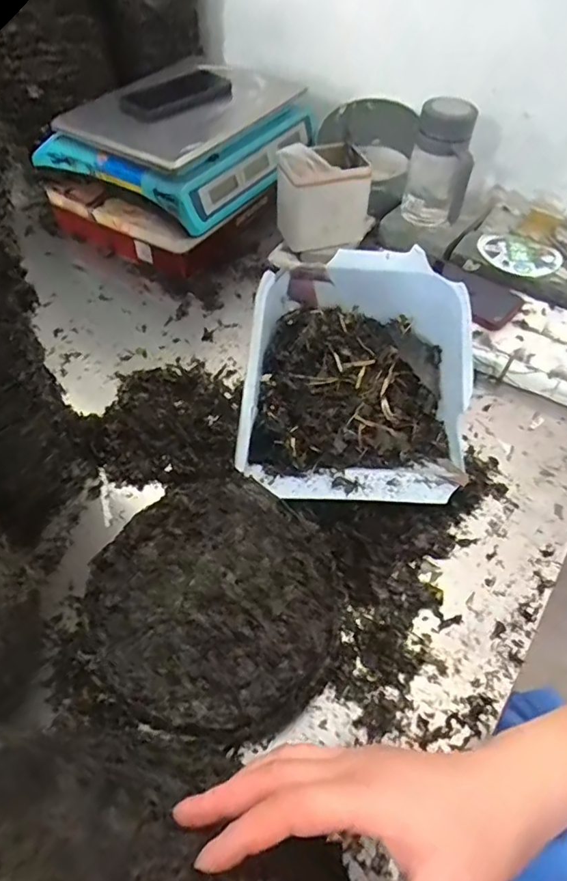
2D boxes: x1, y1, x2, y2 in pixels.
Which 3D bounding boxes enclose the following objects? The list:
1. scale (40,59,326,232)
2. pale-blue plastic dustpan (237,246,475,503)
[{"bbox_3d":[-0.146,-0.486,0.818,0.296,0.099,0.341,27,56,17],"label":"scale"},{"bbox_3d":[0.087,-0.074,0.583,0.251,0.136,0.263,5,53,1],"label":"pale-blue plastic dustpan"}]

